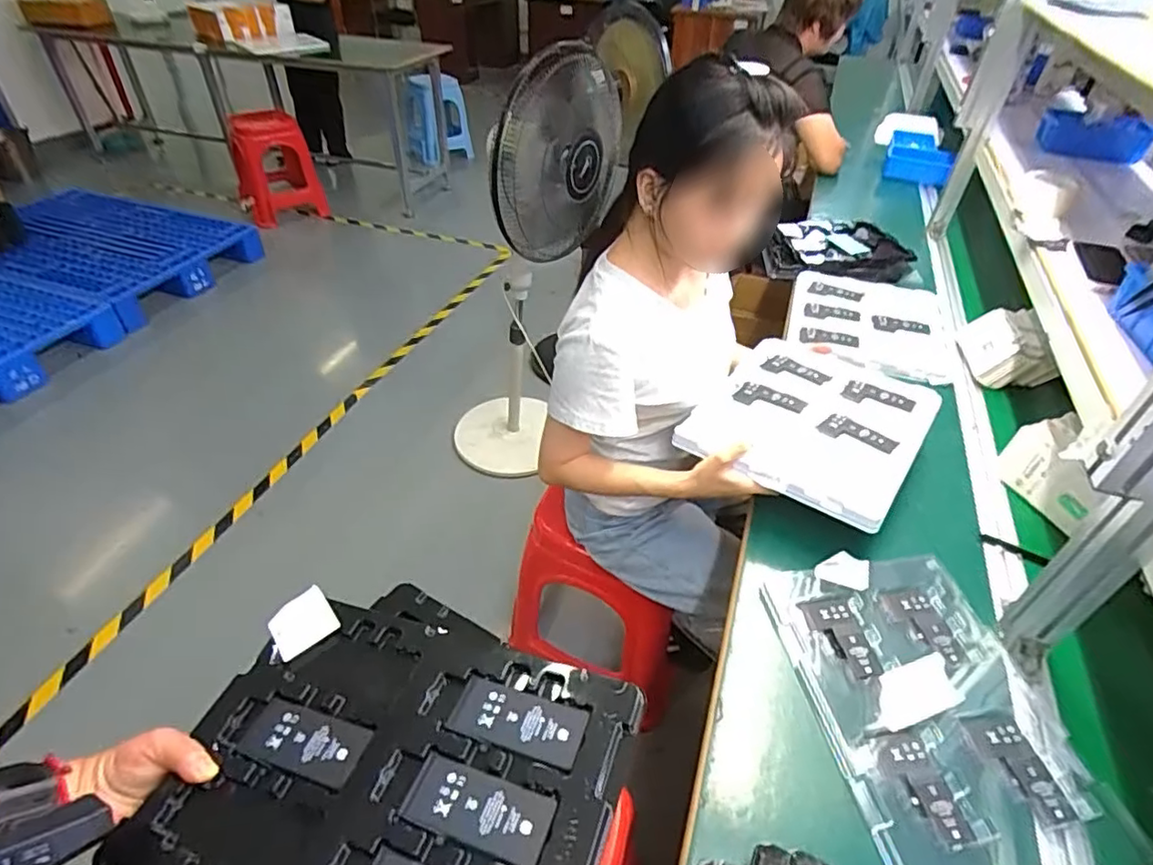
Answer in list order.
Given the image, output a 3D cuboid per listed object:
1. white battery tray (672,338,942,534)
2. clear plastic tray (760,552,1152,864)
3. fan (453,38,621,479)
[{"bbox_3d":[0.339,-0.020,0.878,0.278,0.029,0.322,28,50,27],"label":"white battery tray"},{"bbox_3d":[0.365,0.278,0.638,0.239,0.025,0.330,-2,42,-9],"label":"clear plastic tray"},{"bbox_3d":[-0.139,-0.364,1.619,0.400,1.152,0.383,4,42,-2],"label":"fan"}]

